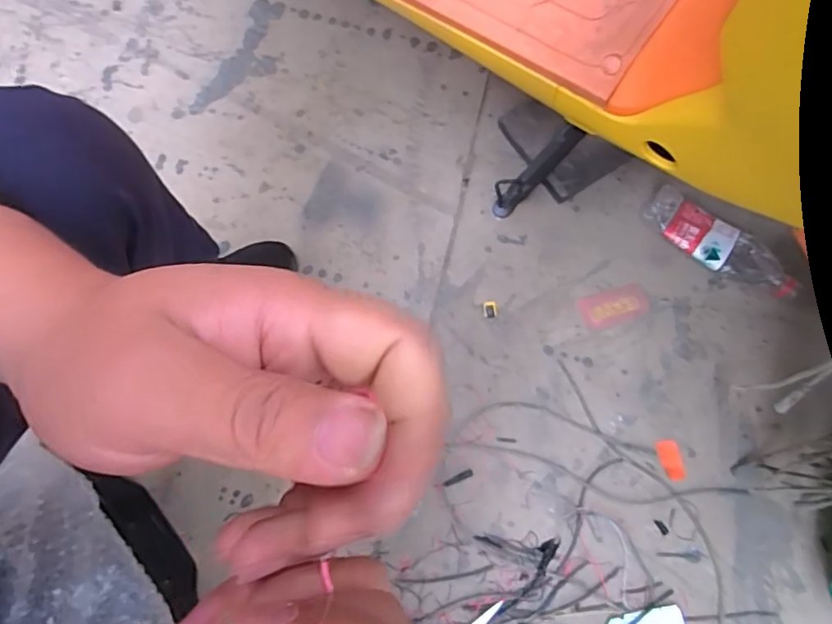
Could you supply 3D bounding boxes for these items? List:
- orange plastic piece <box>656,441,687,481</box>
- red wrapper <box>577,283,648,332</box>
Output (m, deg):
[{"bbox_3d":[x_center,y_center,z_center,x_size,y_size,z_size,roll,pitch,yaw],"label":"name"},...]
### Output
[{"bbox_3d":[0.322,0.187,0.699,0.027,0.006,0.050,-13,75,-2],"label":"orange plastic piece"},{"bbox_3d":[0.270,-0.007,0.754,0.094,0.004,0.047,-17,75,-3],"label":"red wrapper"}]

